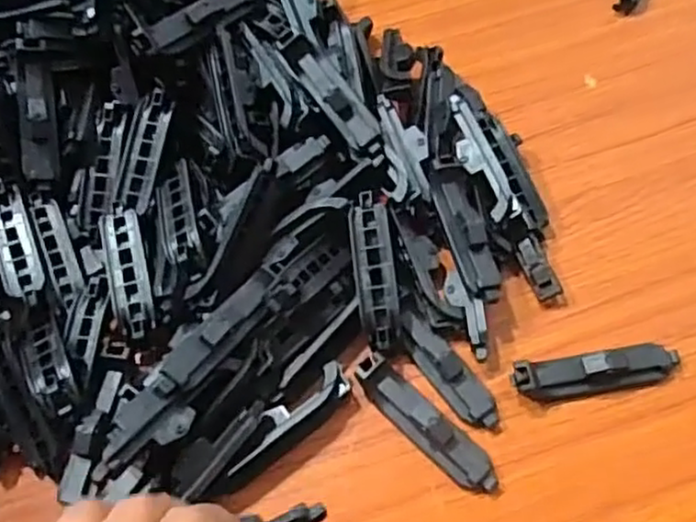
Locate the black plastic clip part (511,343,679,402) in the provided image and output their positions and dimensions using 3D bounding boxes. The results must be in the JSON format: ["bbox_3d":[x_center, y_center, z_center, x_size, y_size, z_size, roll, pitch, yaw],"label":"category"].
[{"bbox_3d":[0.110,0.049,0.307,0.072,0.016,0.016,-11,60,-2],"label":"black plastic clip part"}]

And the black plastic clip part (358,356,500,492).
[{"bbox_3d":[0.034,0.071,0.300,0.016,0.016,0.073,-42,66,-18],"label":"black plastic clip part"}]

